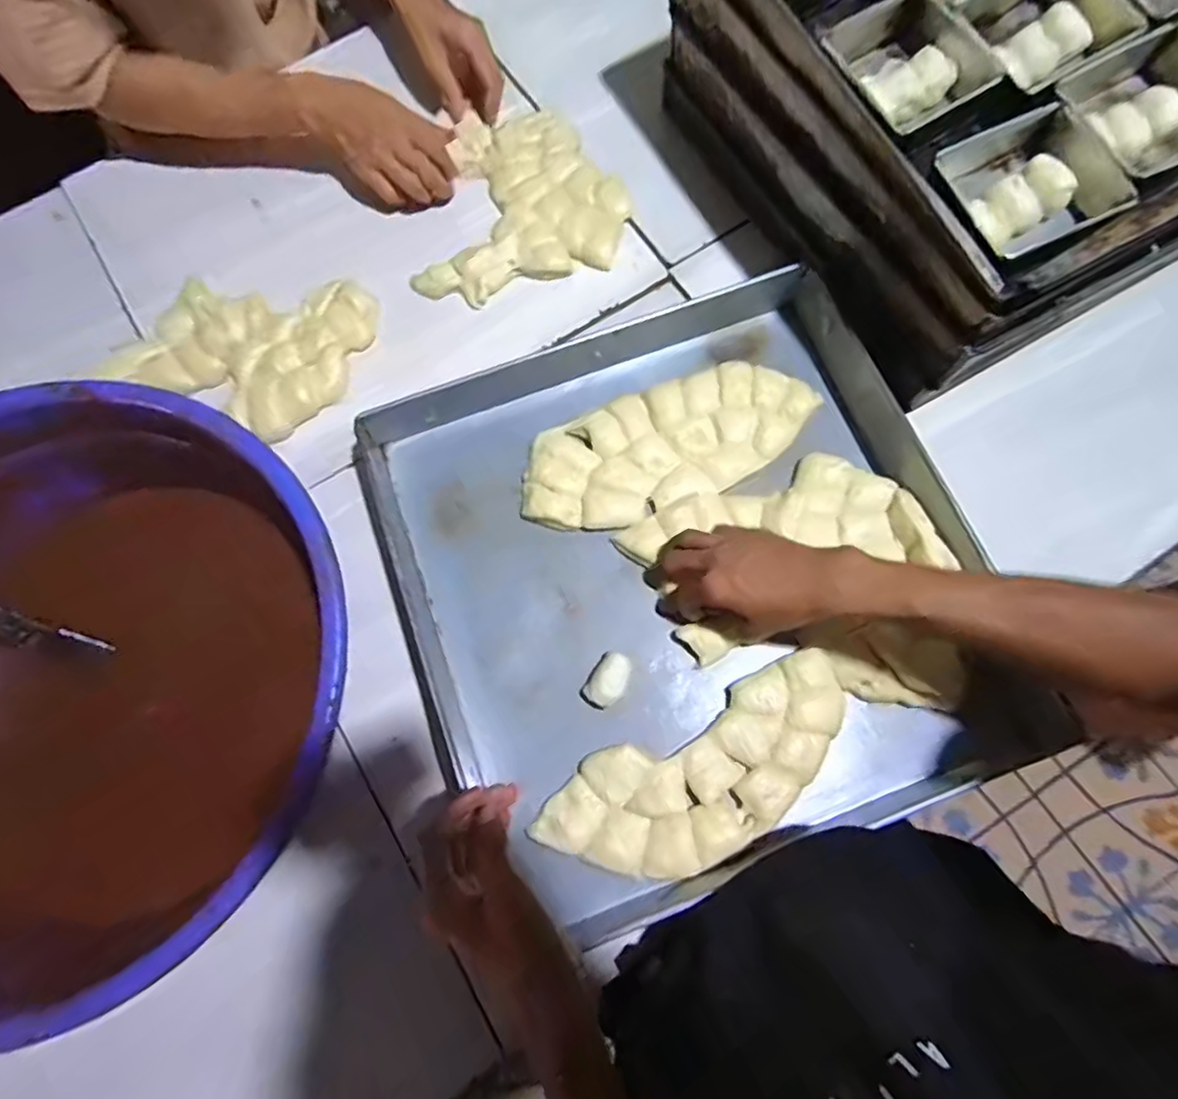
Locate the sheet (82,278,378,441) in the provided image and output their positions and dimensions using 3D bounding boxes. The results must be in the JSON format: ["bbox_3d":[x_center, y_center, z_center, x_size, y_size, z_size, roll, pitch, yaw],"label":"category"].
[{"bbox_3d":[-0.344,-0.215,0.628,0.222,0.031,0.173,21,75,10],"label":"sheet"}]

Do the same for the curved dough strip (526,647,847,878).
[{"bbox_3d":[0.093,0.185,0.508,0.264,0.026,0.107,-26,73,-4],"label":"curved dough strip"}]

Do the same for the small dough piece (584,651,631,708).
[{"bbox_3d":[0.018,0.110,0.532,0.029,0.024,0.046,30,77,12],"label":"small dough piece"}]

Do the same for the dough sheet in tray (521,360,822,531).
[{"bbox_3d":[0.073,-0.098,0.590,0.276,0.017,0.111,-22,72,-3],"label":"dough sheet in tray"}]

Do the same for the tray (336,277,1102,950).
[{"bbox_3d":[0.075,0.023,0.548,0.457,0.066,0.481,-21,76,-5],"label":"tray"}]

